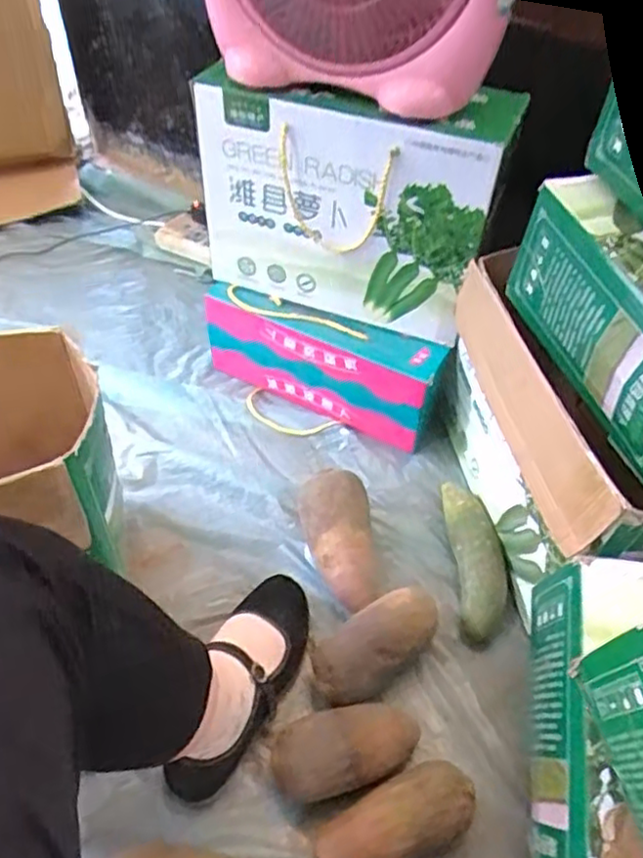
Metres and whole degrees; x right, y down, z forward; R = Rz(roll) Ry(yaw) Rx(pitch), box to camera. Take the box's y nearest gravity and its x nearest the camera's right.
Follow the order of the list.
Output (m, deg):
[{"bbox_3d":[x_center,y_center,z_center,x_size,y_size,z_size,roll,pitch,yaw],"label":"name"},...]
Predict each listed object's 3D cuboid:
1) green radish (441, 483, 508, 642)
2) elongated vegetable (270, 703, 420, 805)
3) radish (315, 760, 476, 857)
[{"bbox_3d":[0.185,0.148,0.800,0.058,0.051,0.194,-1,49,-2],"label":"green radish"},{"bbox_3d":[0.024,0.308,0.637,0.139,0.062,0.068,-14,51,-13],"label":"elongated vegetable"},{"bbox_3d":[0.067,0.358,0.605,0.149,0.057,0.066,-20,53,-18],"label":"radish"}]

